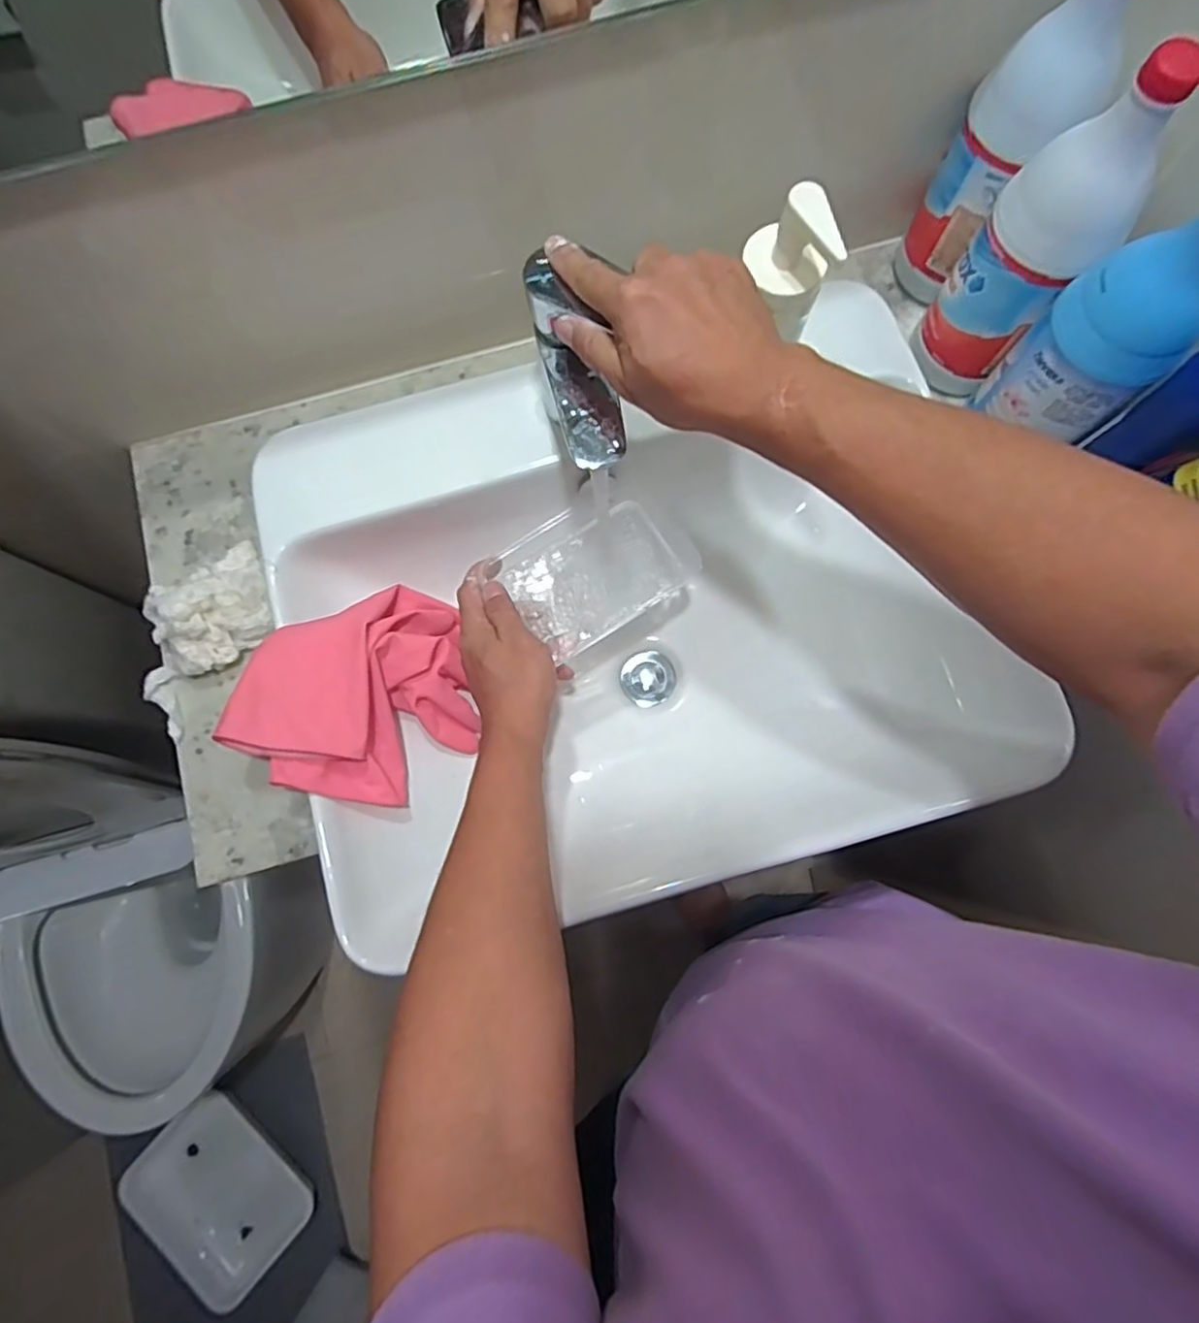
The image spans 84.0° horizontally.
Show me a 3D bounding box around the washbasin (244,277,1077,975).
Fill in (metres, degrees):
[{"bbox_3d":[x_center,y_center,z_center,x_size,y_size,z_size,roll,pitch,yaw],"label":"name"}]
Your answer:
[{"bbox_3d":[0.022,-0.055,0.602,0.558,0.147,0.460,-17,78,-2],"label":"washbasin"}]

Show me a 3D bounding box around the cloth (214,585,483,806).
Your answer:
[{"bbox_3d":[-0.186,0.022,0.548,0.156,0.101,0.176,14,79,5],"label":"cloth"}]

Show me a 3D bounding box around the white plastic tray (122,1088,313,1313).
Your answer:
[{"bbox_3d":[-0.691,0.966,1.206,0.306,0.046,0.216,39,82,9],"label":"white plastic tray"}]

